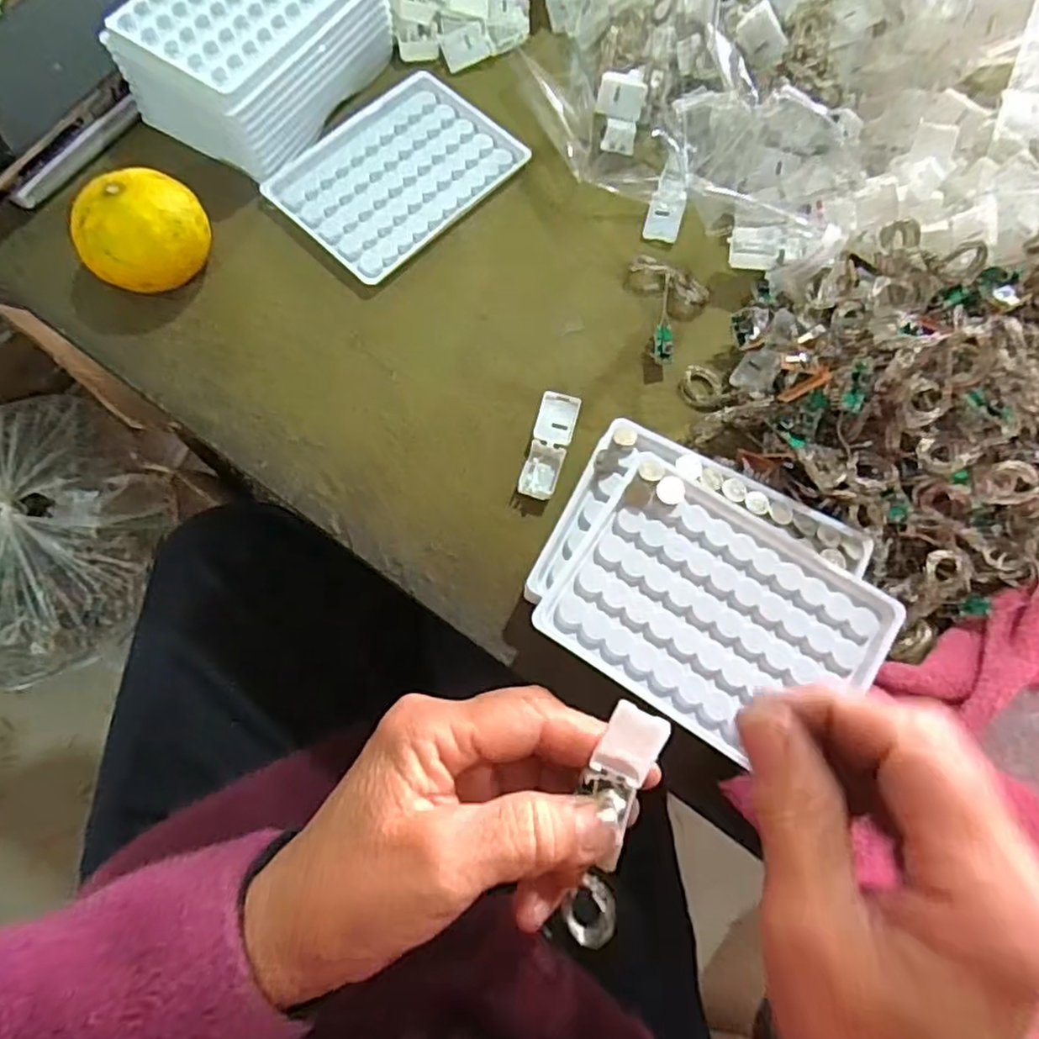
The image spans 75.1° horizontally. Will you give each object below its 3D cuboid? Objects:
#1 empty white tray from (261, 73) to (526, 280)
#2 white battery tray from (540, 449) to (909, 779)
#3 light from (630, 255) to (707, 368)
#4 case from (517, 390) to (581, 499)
[{"bbox_3d":[-0.072,-0.202,0.392,0.099,0.005,0.128,42,76,11],"label":"empty white tray"},{"bbox_3d":[0.084,0.040,0.285,0.129,0.006,0.094,31,76,7],"label":"white battery tray"},{"bbox_3d":[0.084,-0.114,0.363,0.038,0.012,0.065,-7,73,-4],"label":"light"},{"bbox_3d":[0.015,-0.037,0.338,0.020,0.007,0.055,15,73,3],"label":"case"}]

